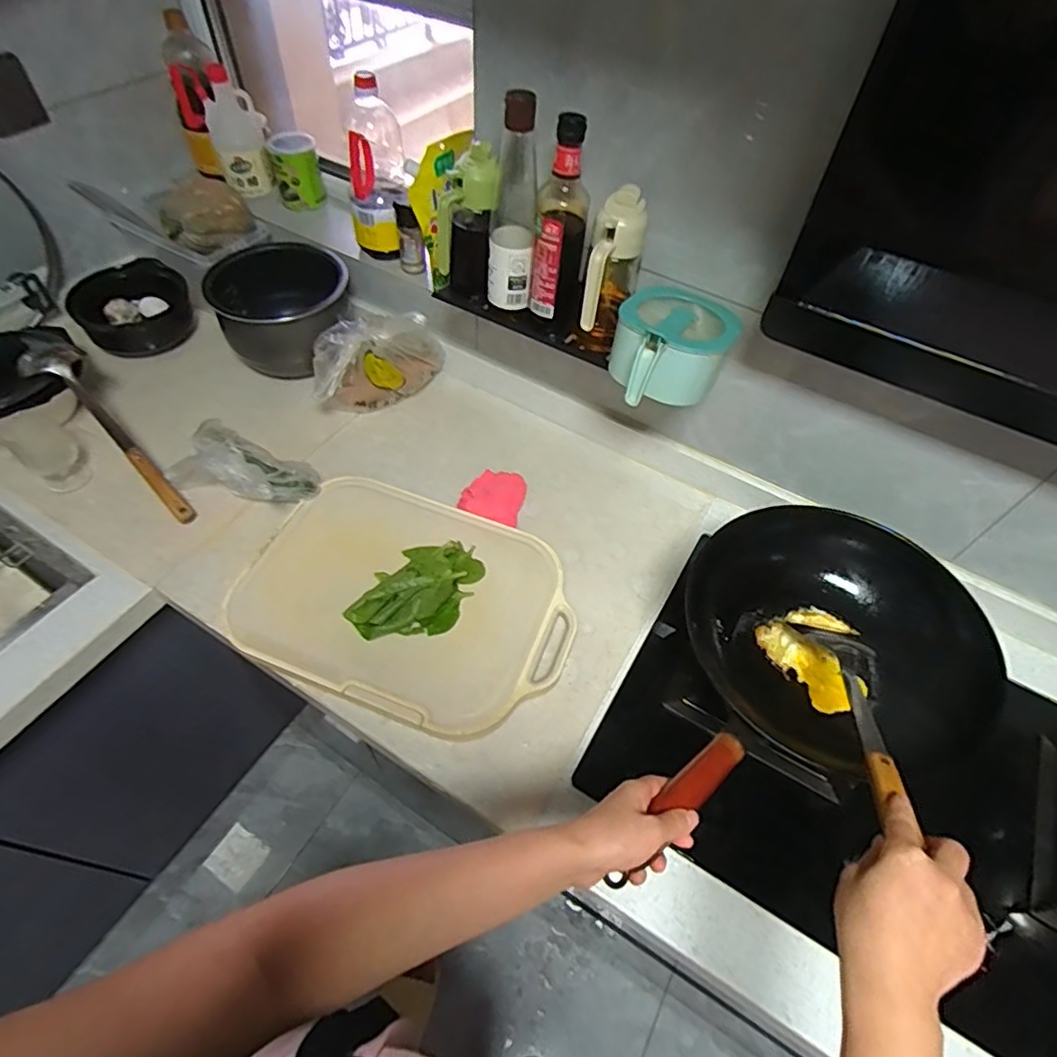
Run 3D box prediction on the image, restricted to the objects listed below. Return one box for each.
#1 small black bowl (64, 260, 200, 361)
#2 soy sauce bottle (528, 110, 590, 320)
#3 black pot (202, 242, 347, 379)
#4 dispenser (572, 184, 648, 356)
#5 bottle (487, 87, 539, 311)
[{"bbox_3d":[-0.700,-0.391,1.052,0.182,0.087,0.148,-29,61,-23],"label":"small black bowl"},{"bbox_3d":[0.038,-0.370,0.723,0.065,0.219,0.064,5,54,-1],"label":"soy sauce bottle"},{"bbox_3d":[-0.422,-0.376,1.027,0.220,0.128,0.224,2,54,-3],"label":"black pot"},{"bbox_3d":[0.095,-0.300,0.735,0.069,0.195,0.085,16,54,7],"label":"dispenser"},{"bbox_3d":[-0.021,-0.400,0.737,0.062,0.231,0.076,4,54,-1],"label":"bottle"}]

